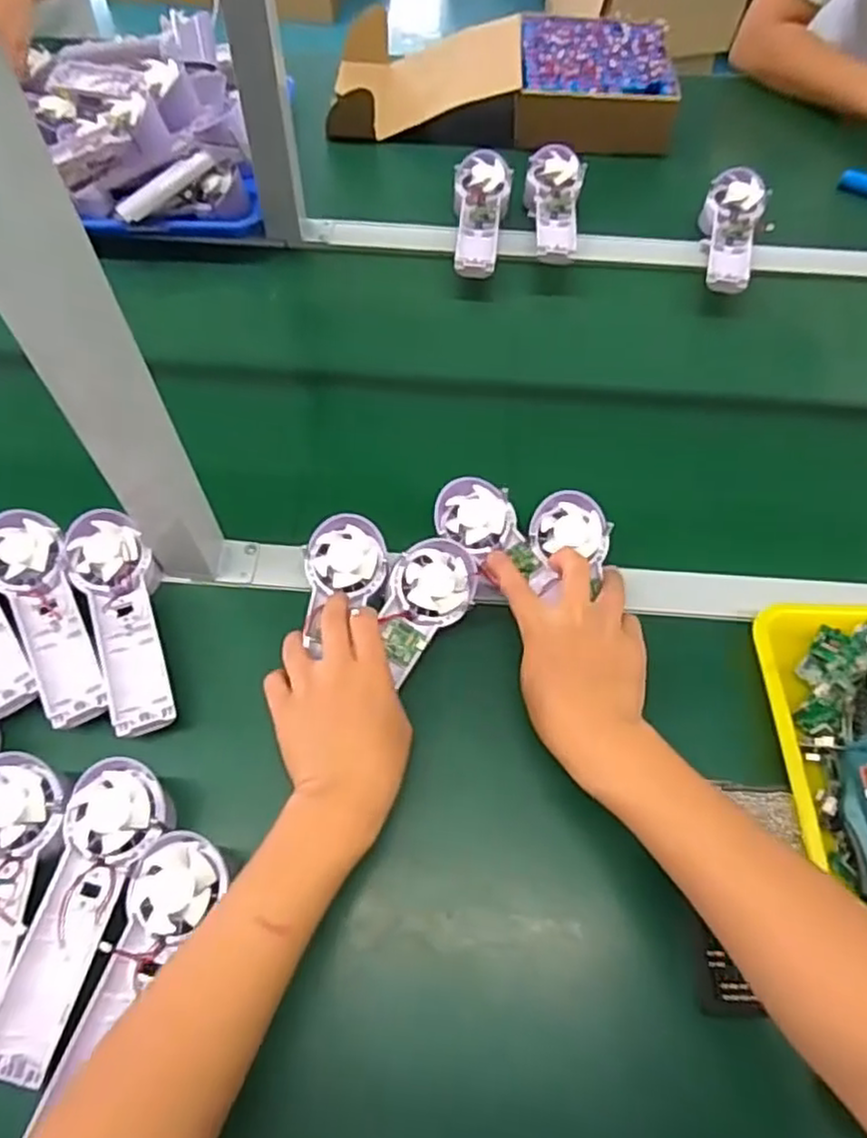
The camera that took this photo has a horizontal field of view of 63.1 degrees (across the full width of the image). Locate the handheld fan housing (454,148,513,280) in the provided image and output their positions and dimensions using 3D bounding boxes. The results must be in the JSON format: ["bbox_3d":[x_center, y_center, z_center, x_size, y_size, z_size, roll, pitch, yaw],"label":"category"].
[{"bbox_3d":[0.054,-0.398,0.801,0.061,0.042,0.177,3,60,0],"label":"handheld fan housing"}]

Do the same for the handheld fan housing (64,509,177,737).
[{"bbox_3d":[-0.232,0.037,0.537,0.062,0.039,0.180,-22,63,-13],"label":"handheld fan housing"}]

